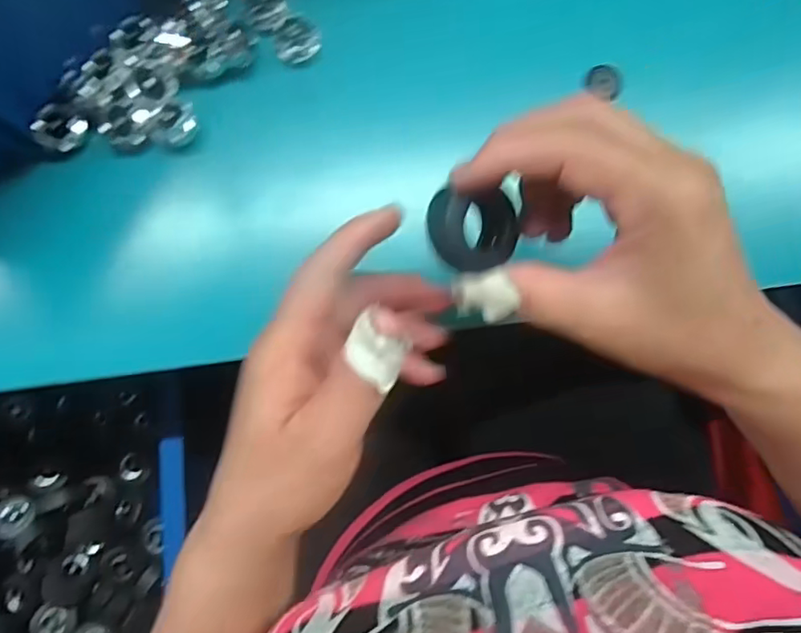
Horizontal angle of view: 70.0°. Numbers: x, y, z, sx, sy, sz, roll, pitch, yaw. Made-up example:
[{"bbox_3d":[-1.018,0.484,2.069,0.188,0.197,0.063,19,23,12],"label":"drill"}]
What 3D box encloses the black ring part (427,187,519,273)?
[{"bbox_3d":[0.027,-0.034,0.224,0.040,0.013,0.030,-9,101,-28],"label":"black ring part"}]

